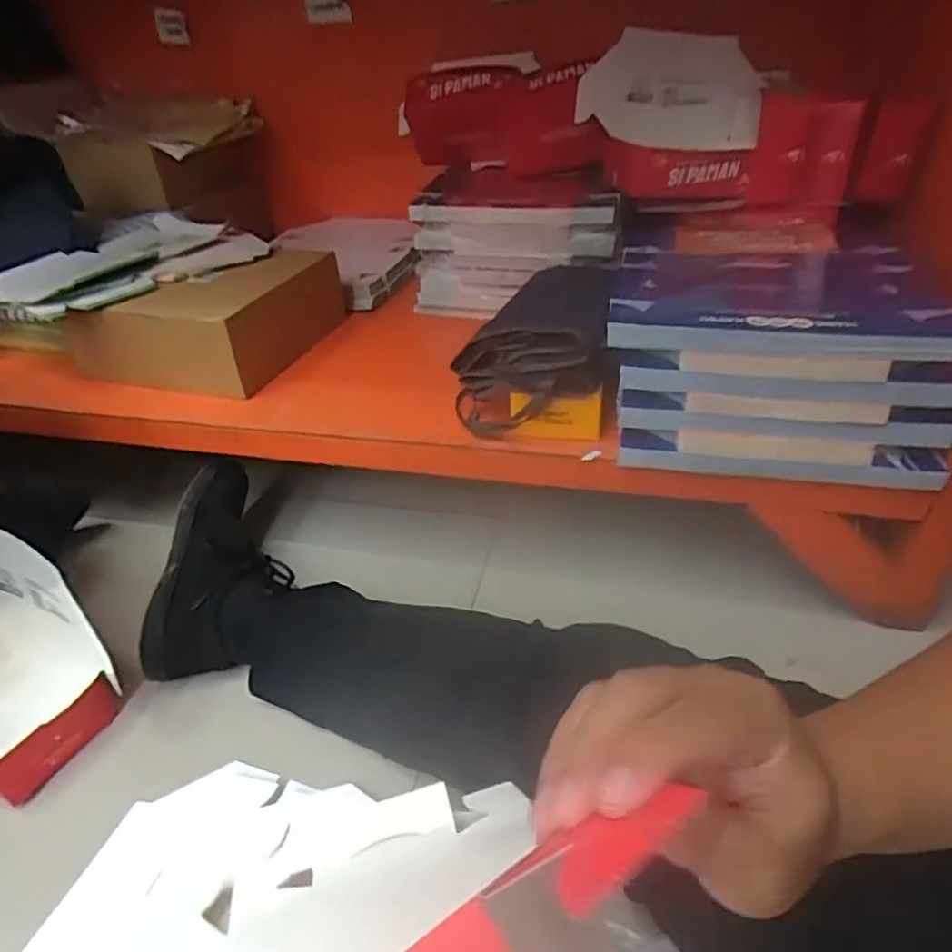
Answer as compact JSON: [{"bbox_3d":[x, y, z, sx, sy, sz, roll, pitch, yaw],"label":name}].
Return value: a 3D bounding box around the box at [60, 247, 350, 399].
[{"bbox_3d":[-0.346,-0.218,0.882,0.240,0.100,0.264,12,39,19],"label":"box"}]

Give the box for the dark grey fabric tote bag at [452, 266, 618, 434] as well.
[{"bbox_3d":[0.075,-0.164,0.758,0.158,0.120,0.278,7,37,13],"label":"dark grey fabric tote bag"}]

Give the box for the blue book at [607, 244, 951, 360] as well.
[{"bbox_3d":[0.285,-0.180,0.646,0.289,0.024,0.252,5,37,11],"label":"blue book"}]

